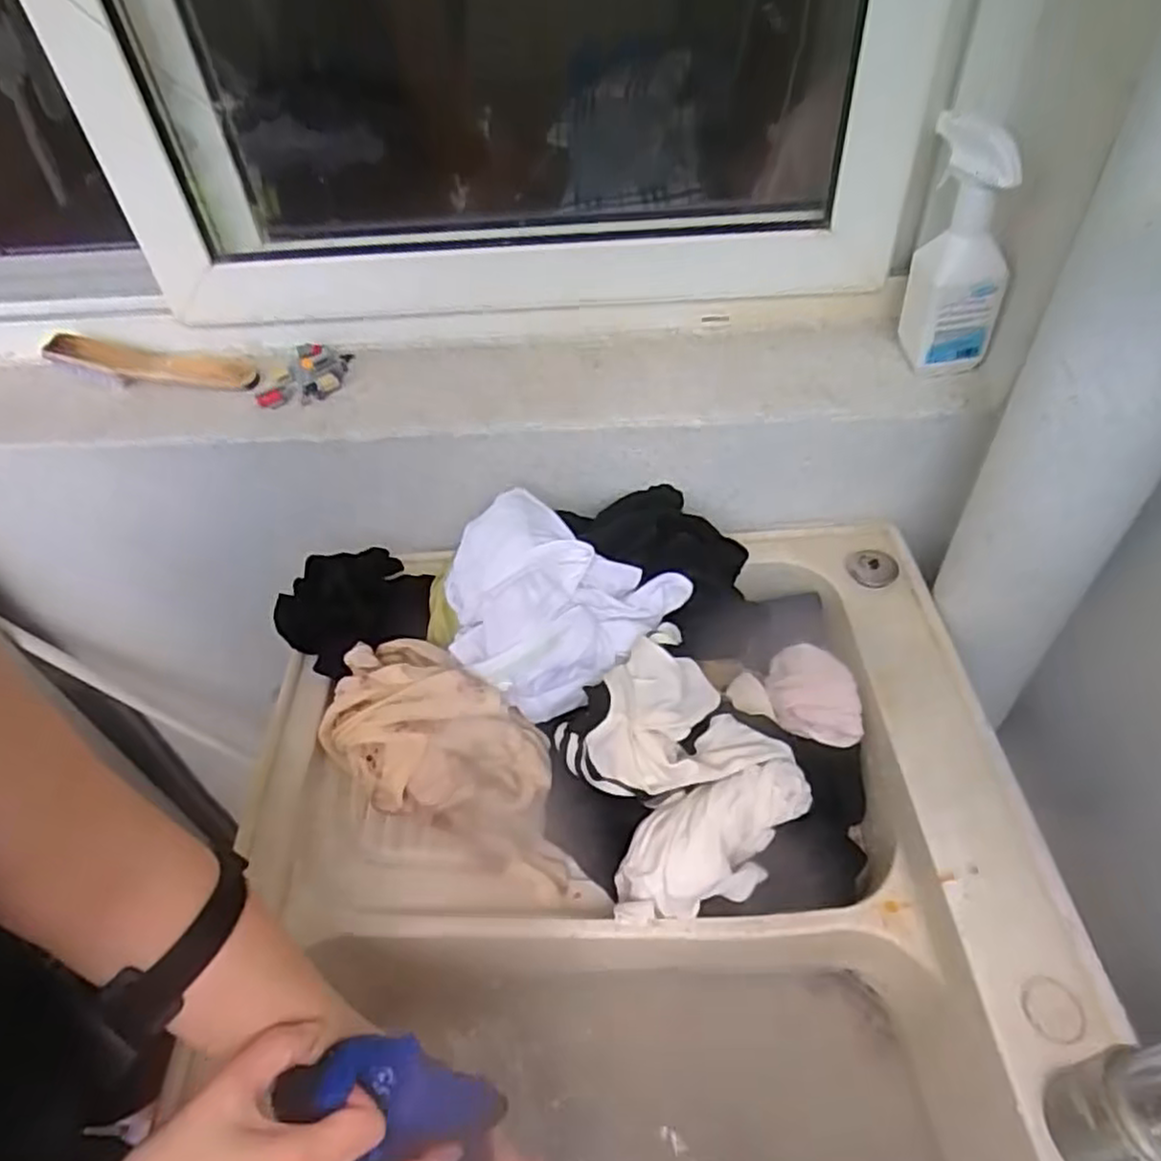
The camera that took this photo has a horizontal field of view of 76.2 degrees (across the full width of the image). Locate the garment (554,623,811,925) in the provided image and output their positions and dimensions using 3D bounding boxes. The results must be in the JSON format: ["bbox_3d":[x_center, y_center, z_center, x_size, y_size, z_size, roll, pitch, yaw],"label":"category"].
[{"bbox_3d":[0.076,0.154,0.590,0.174,0.117,0.168,-3,47,3],"label":"garment"}]

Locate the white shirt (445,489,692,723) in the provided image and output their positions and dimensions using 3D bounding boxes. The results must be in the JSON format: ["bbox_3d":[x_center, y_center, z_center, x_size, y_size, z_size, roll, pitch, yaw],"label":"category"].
[{"bbox_3d":[-0.025,0.030,0.643,0.185,0.119,0.149,15,51,18],"label":"white shirt"}]

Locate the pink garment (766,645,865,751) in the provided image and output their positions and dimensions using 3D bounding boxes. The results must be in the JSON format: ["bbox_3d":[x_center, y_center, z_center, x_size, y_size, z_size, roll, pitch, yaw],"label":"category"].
[{"bbox_3d":[0.205,0.102,0.655,0.067,0.042,0.083,-2,47,3],"label":"pink garment"}]

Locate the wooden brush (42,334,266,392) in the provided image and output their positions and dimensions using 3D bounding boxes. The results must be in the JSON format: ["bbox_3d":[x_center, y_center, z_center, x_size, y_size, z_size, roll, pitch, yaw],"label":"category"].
[{"bbox_3d":[-0.426,-0.215,0.733,0.195,0.047,0.040,0,47,5],"label":"wooden brush"}]

